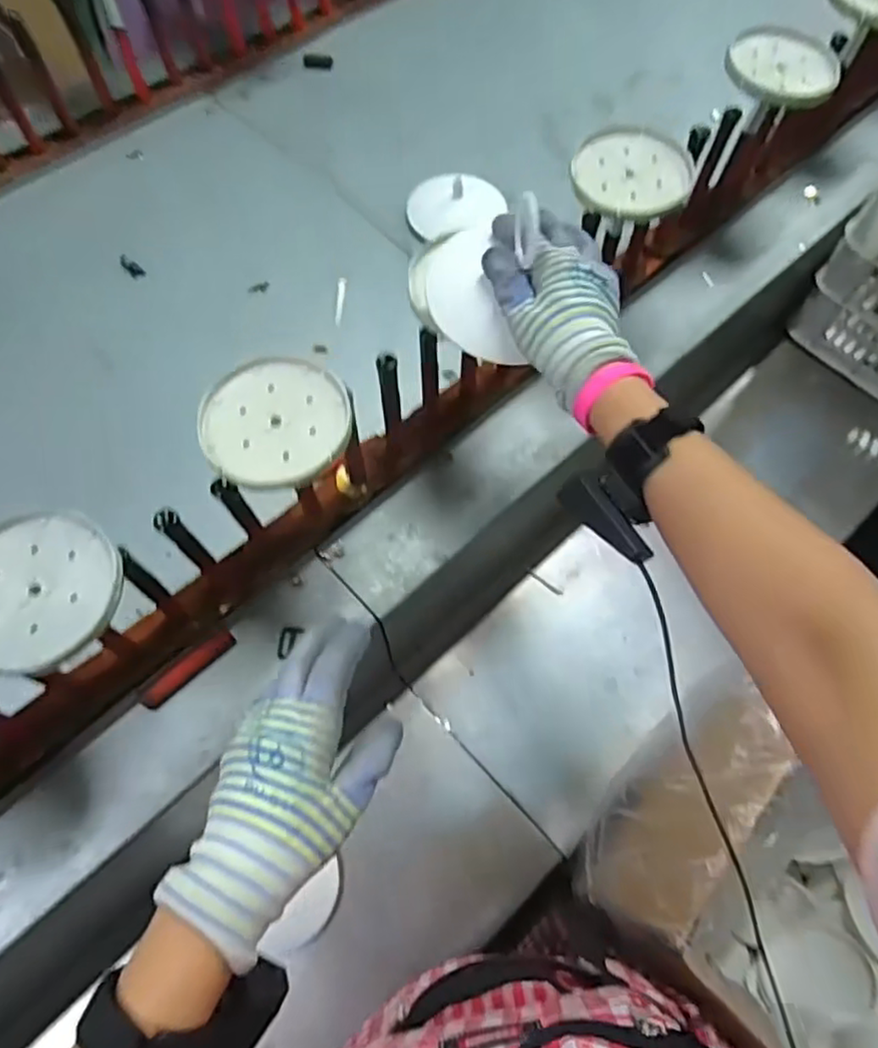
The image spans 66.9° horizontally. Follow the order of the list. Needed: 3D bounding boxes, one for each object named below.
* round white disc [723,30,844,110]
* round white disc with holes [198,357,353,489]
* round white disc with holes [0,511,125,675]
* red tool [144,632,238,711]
[{"bbox_3d":[0.349,-0.464,0.678,0.108,0.027,0.108,0,62,0],"label":"round white disc"},{"bbox_3d":[-0.123,-0.080,0.504,0.110,0.015,0.105,-7,62,-3],"label":"round white disc with holes"},{"bbox_3d":[-0.271,0.042,0.445,0.109,0.014,0.107,0,62,0],"label":"round white disc with holes"},{"bbox_3d":[-0.225,0.131,0.600,0.090,0.012,0.016,-39,69,-18],"label":"red tool"}]

